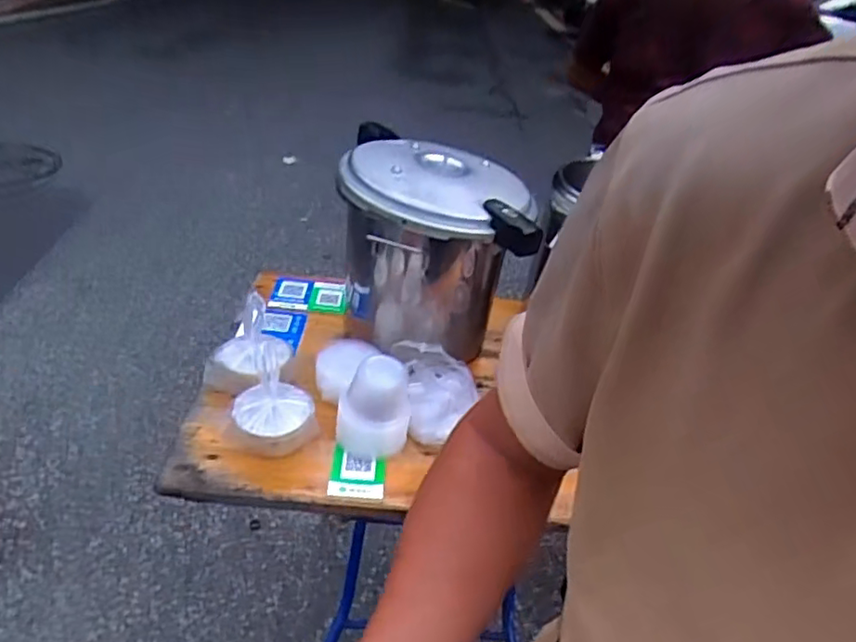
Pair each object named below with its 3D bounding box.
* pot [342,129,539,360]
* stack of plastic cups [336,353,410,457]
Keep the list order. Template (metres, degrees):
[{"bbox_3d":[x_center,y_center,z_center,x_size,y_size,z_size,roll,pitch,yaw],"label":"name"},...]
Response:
[{"bbox_3d":[-0.001,-0.108,1.136,0.329,0.350,0.305,3,34,-2],"label":"pot"},{"bbox_3d":[-0.086,0.129,0.955,0.105,0.144,0.104,0,34,-12],"label":"stack of plastic cups"}]

